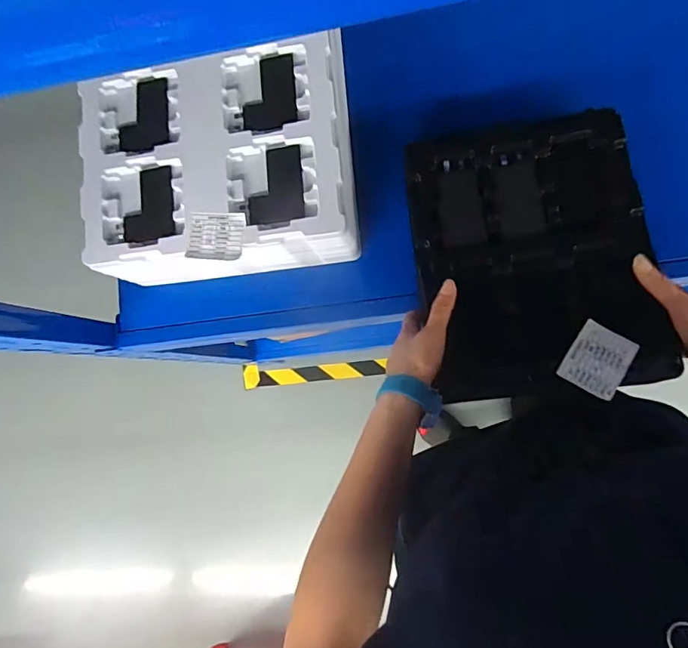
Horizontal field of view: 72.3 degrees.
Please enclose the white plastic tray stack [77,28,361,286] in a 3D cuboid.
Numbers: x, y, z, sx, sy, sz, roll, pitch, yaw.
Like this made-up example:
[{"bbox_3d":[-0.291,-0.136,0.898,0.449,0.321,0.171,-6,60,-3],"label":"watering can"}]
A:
[{"bbox_3d":[-0.133,-0.165,0.513,0.280,0.085,0.232,-5,85,4],"label":"white plastic tray stack"}]

